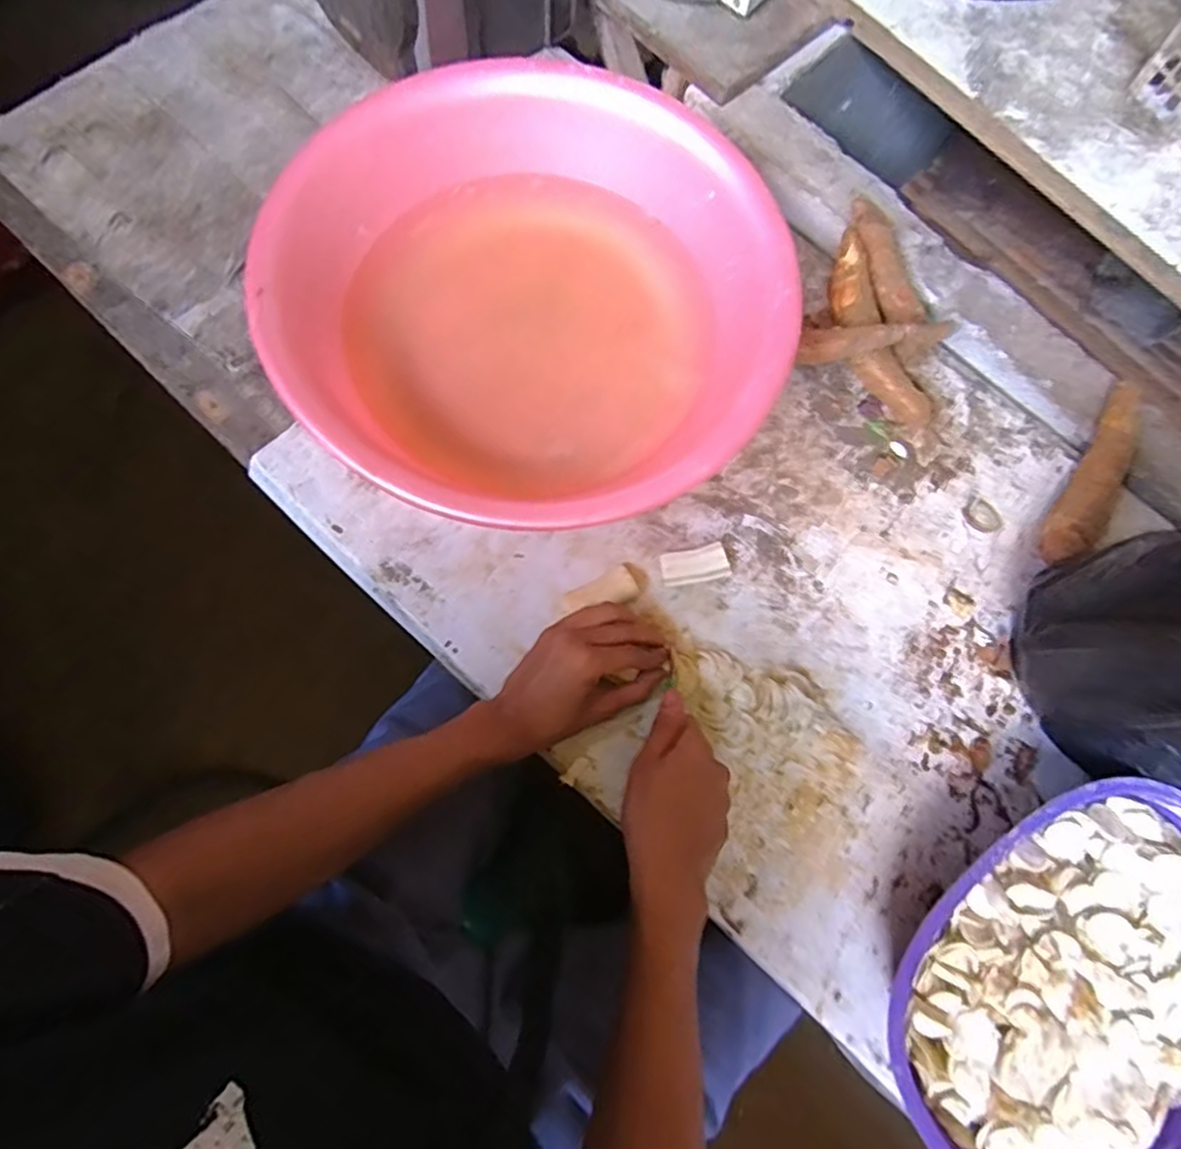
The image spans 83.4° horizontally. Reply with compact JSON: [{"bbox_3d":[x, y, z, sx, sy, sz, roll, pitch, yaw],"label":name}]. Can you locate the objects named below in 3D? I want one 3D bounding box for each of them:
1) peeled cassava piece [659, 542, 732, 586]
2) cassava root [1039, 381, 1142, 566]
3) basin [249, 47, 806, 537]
[{"bbox_3d":[0.089,-0.006,0.572,0.058,0.020,0.029,-12,77,-11],"label":"peeled cassava piece"},{"bbox_3d":[0.461,-0.087,0.606,0.046,0.043,0.202,34,75,6],"label":"cassava root"},{"bbox_3d":[-0.049,-0.228,0.571,0.412,0.114,0.402,2,75,-7],"label":"basin"}]

